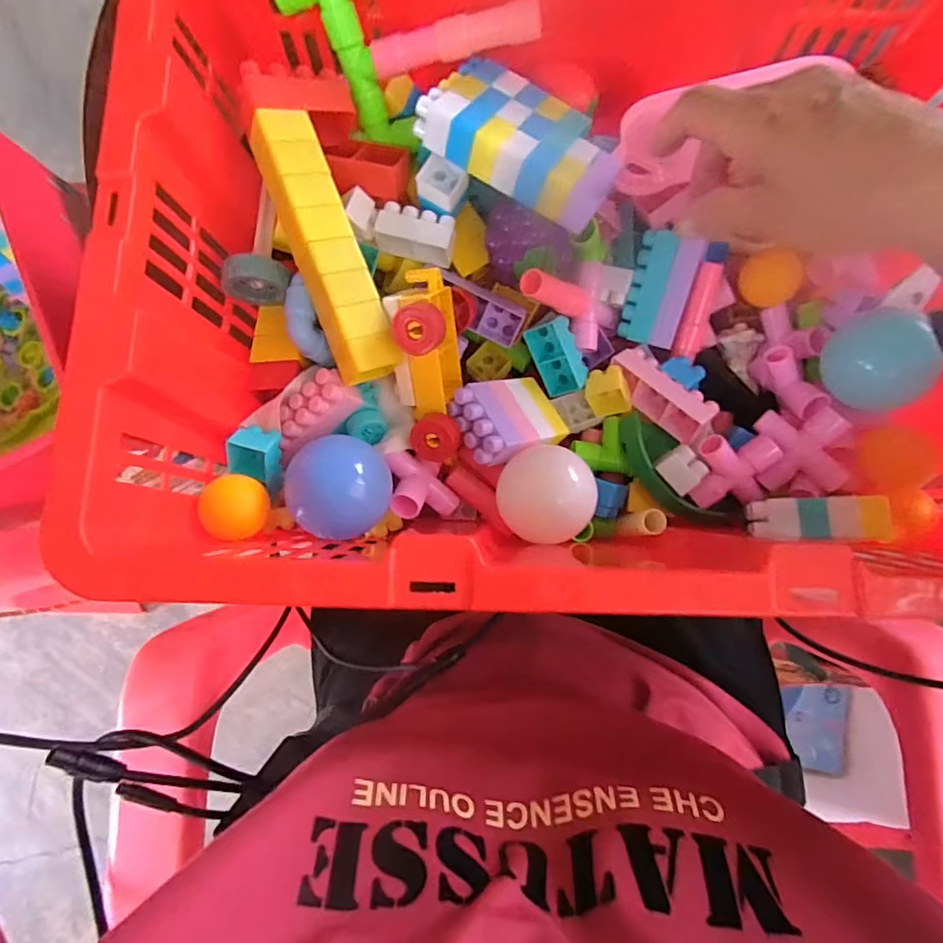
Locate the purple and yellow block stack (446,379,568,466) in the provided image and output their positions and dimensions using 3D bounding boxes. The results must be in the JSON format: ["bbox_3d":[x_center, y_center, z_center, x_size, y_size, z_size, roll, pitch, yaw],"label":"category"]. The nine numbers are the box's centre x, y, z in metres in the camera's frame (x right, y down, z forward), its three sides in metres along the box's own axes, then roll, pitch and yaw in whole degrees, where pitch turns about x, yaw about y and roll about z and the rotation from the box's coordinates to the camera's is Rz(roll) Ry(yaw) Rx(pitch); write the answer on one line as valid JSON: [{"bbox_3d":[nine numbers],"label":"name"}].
[{"bbox_3d":[0.025,-0.033,0.330,0.067,0.021,0.049,-13,67,-40],"label":"purple and yellow block stack"}]

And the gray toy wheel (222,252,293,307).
[{"bbox_3d":[-0.126,-0.113,0.312,0.036,0.028,0.018,-6,80,2],"label":"gray toy wheel"}]

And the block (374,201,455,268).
[{"bbox_3d":[-0.033,-0.147,0.330,0.049,0.024,0.025,19,82,6],"label":"block"}]

